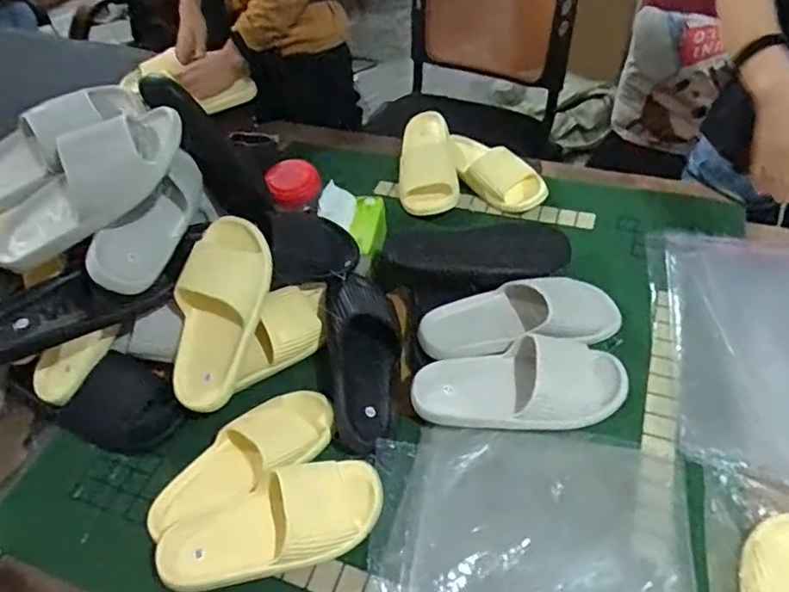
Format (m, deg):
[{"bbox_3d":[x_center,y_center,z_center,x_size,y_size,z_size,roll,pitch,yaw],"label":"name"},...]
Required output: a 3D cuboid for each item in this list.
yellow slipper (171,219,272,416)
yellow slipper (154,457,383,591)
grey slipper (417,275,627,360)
[{"bbox_3d":[-0.229,0.024,0.778,0.105,0.062,0.260,12,88,14],"label":"yellow slipper"},{"bbox_3d":[-0.137,0.268,0.680,0.258,0.062,0.105,-22,53,-13],"label":"yellow slipper"},{"bbox_3d":[0.178,0.030,0.840,0.286,0.058,0.106,-7,51,-1],"label":"grey slipper"}]

